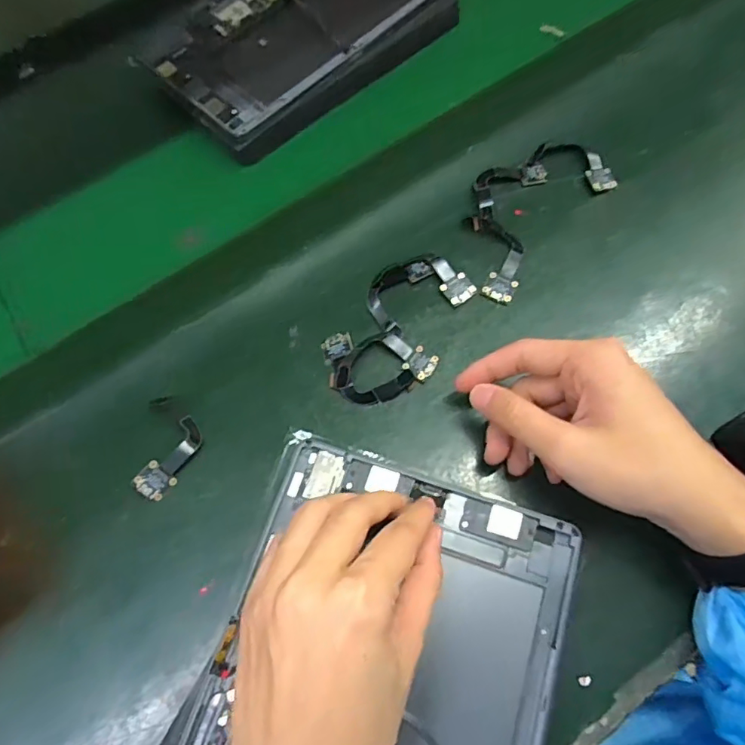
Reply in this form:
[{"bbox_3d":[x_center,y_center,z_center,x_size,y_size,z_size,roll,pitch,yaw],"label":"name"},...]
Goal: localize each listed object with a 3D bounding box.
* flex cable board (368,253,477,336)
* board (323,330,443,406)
[{"bbox_3d":[0.030,-0.060,0.371,0.071,0.008,0.051,-27,70,-9],"label":"flex cable board"},{"bbox_3d":[0.004,-0.004,0.349,0.076,0.009,0.047,2,68,3],"label":"board"}]

